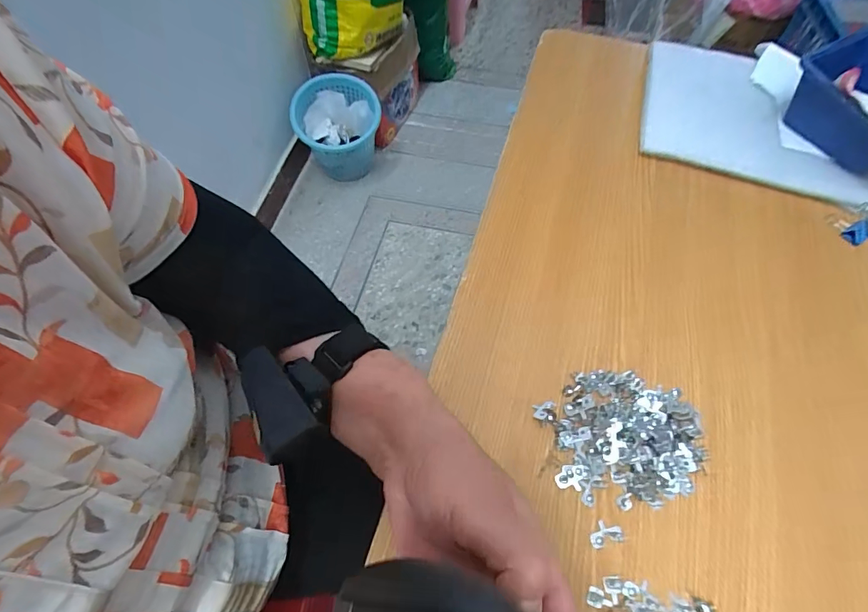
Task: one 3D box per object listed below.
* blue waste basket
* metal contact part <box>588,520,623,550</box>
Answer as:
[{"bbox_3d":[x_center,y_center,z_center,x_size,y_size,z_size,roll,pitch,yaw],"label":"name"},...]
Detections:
[{"bbox_3d":[-0.310,-0.560,1.451,0.268,0.280,0.315,-10,62,-6],"label":"blue waste basket"},{"bbox_3d":[0.110,0.146,0.279,0.021,0.004,0.014,-14,62,-8],"label":"metal contact part"}]

